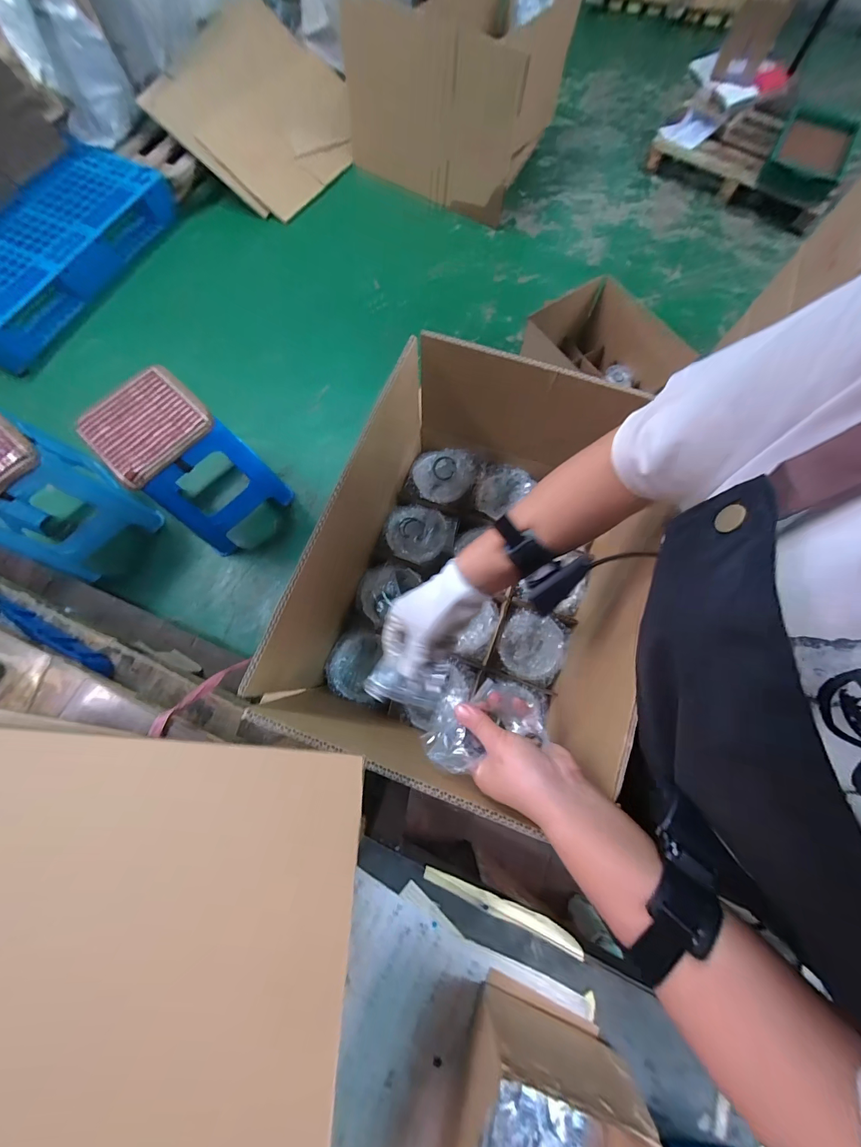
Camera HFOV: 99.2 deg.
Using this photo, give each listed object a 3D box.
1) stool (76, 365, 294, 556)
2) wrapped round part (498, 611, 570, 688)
[{"bbox_3d":[-0.753,-0.342,1.204,0.319,0.456,0.336,42,79,11],"label":"stool"},{"bbox_3d":[0.153,0.110,0.554,0.090,0.037,0.096,16,75,5],"label":"wrapped round part"}]

